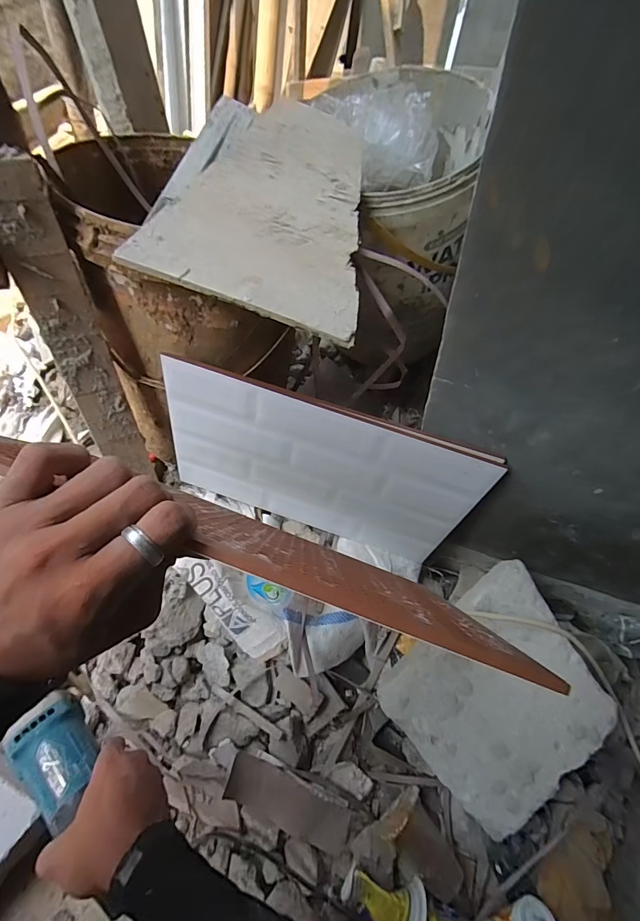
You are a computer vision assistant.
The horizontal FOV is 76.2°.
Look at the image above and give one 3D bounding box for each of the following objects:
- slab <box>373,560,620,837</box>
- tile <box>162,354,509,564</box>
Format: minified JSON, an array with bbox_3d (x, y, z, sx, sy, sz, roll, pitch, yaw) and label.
[{"bbox_3d":[0.222,0.287,0.514,0.252,0.057,0.218,-43,75,-2],"label":"slab"},{"bbox_3d":[-0.007,0.020,0.546,0.393,0.253,0.013,18,50,1],"label":"tile"}]

